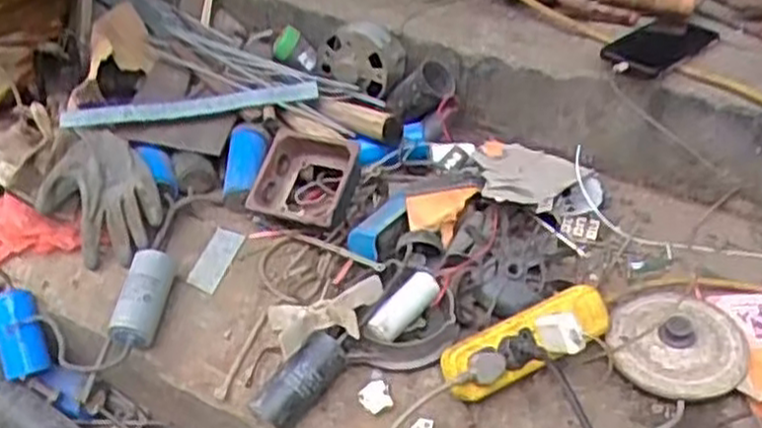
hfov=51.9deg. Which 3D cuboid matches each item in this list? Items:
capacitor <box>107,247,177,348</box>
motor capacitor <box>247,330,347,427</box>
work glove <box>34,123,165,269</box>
[{"bbox_3d":[-0.271,0.096,0.899,0.050,0.041,0.112,4,53,6],"label":"capacitor"},{"bbox_3d":[-0.084,0.175,0.814,0.039,0.051,0.113,29,63,31],"label":"motor capacitor"},{"bbox_3d":[-0.369,-0.022,1.026,0.142,0.082,0.195,-17,43,-19],"label":"work glove"}]

